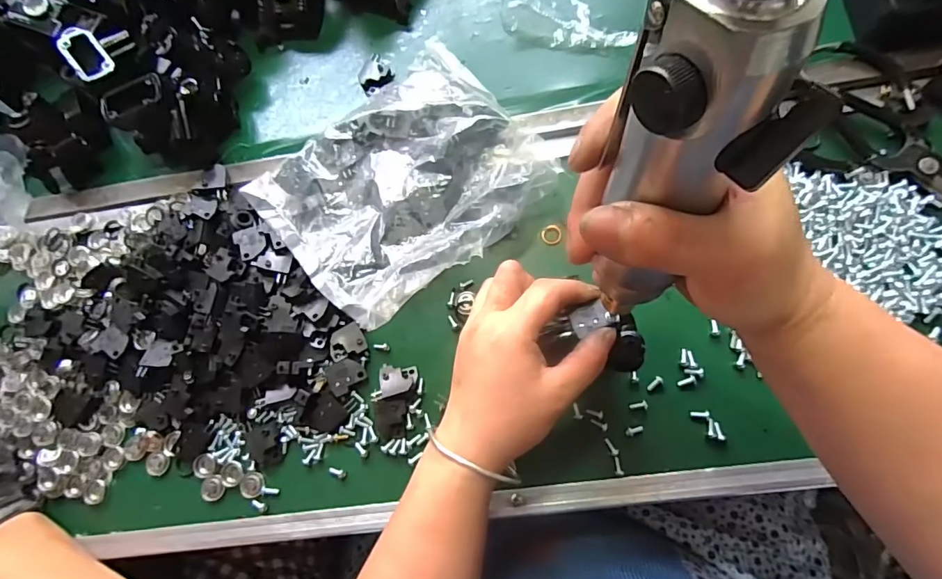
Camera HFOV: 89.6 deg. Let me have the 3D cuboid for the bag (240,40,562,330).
[{"bbox_3d":[-0.056,-0.078,0.360,0.200,0.059,0.194,-36,65,2],"label":"bag"}]

